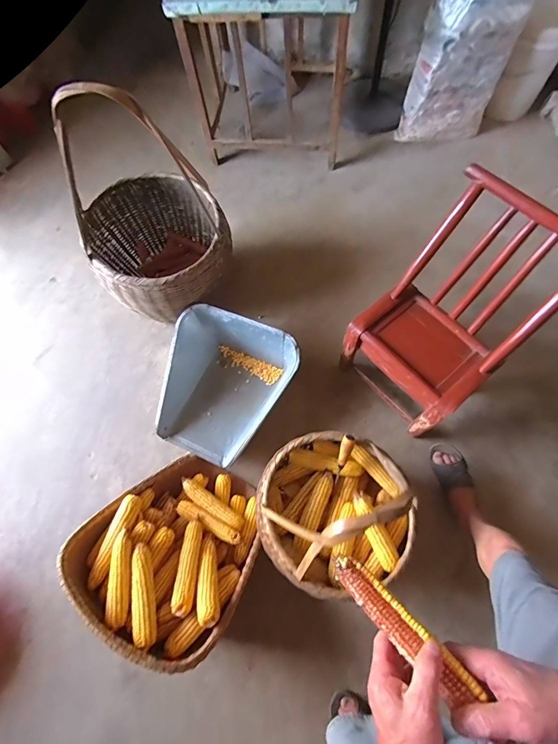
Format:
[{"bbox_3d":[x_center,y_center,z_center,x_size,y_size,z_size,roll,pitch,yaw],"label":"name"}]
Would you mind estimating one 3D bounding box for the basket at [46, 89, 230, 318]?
[{"bbox_3d":[-0.417,-0.488,1.132,0.449,0.633,0.499,-27,69,-7],"label":"basket"}]

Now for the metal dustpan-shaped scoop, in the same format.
[{"bbox_3d":[-0.194,0.054,1.198,0.399,0.212,0.442,20,71,11],"label":"metal dustpan-shaped scoop"}]

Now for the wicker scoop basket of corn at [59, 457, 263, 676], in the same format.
[{"bbox_3d":[-0.277,0.466,1.000,0.431,0.290,0.420,27,73,14],"label":"wicker scoop basket of corn"}]

